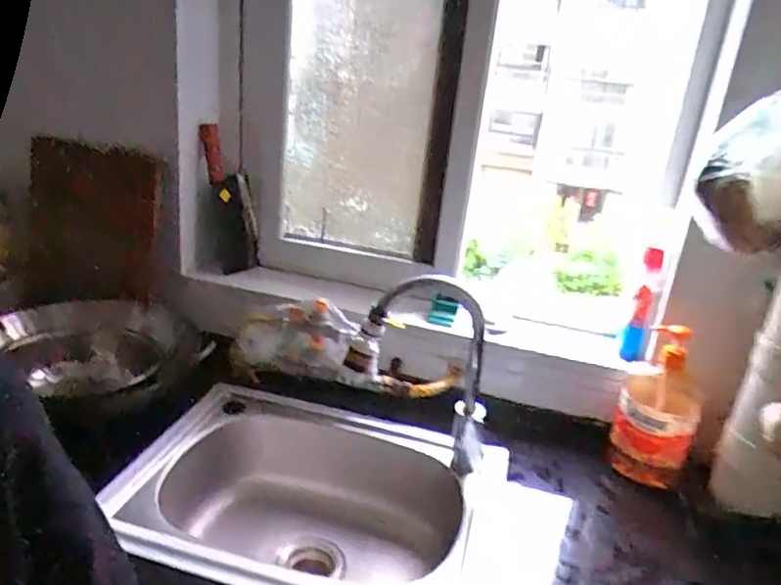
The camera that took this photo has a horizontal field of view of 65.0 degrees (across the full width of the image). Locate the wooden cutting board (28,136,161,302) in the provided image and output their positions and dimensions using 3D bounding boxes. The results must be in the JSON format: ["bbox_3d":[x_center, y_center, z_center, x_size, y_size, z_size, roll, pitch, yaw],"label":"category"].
[{"bbox_3d":[-0.547,-0.121,1.125,0.218,0.287,0.022,5,2,-6],"label":"wooden cutting board"}]

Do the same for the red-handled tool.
[{"bbox_3d":[-0.314,-0.174,1.210,0.106,0.291,0.047,-1,23,-16],"label":"red-handled tool"}]

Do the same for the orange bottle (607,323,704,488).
[{"bbox_3d":[0.432,0.180,0.985,0.117,0.253,0.100,14,23,21],"label":"orange bottle"}]

